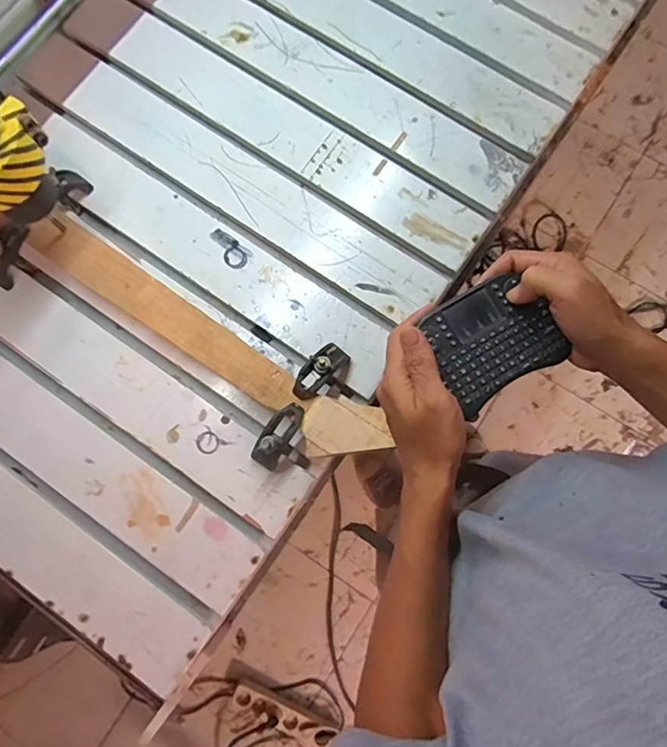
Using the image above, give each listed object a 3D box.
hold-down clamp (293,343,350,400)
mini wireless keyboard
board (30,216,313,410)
[{"bbox_3d":[-0.017,-0.003,0.599,0.031,0.060,0.082,39,82,8],"label":"hold-down clamp"},{"bbox_3d":[0.138,-0.031,0.428,0.108,0.013,0.091,-31,80,-5],"label":"mini wireless keyboard"},{"bbox_3d":[-0.201,-0.068,0.628,0.400,0.039,0.060,34,82,7],"label":"board"}]

